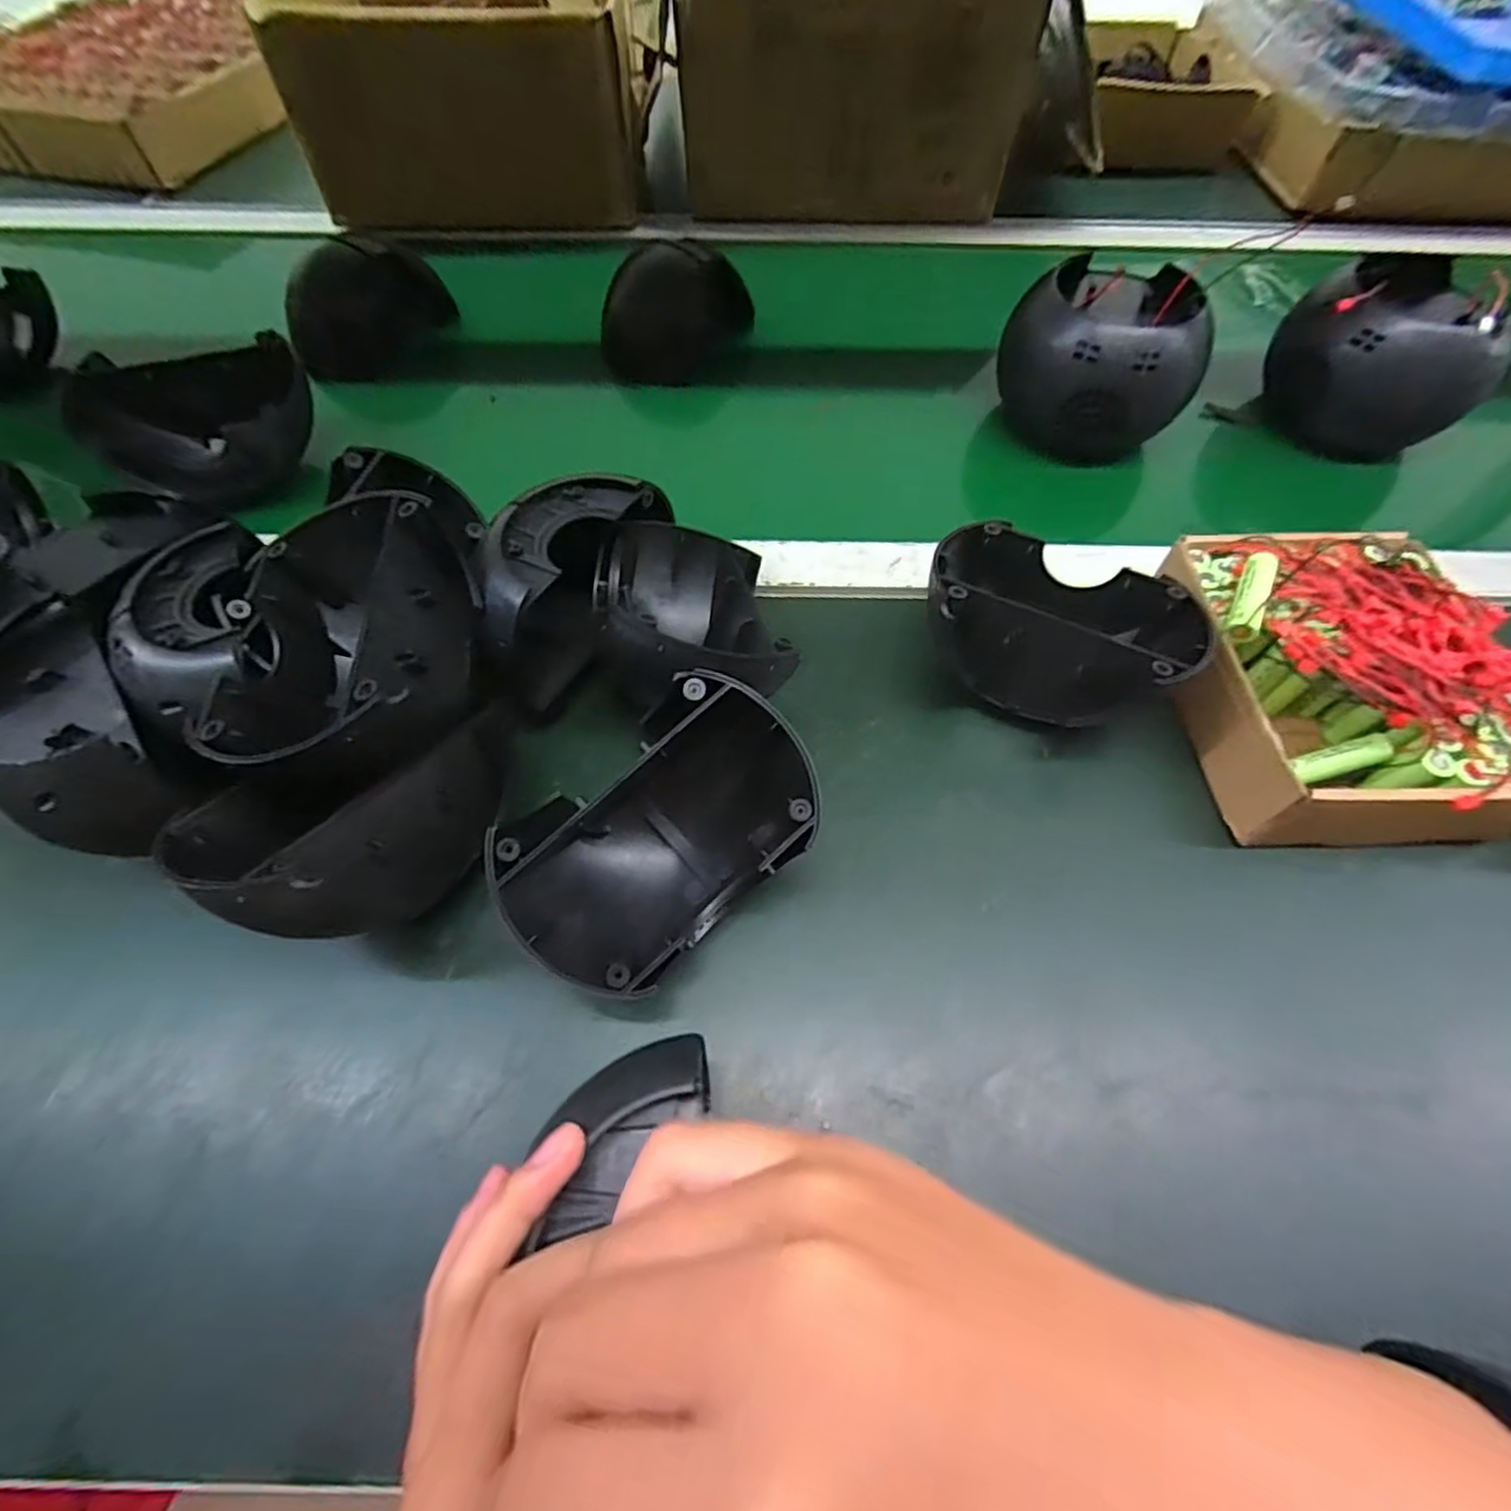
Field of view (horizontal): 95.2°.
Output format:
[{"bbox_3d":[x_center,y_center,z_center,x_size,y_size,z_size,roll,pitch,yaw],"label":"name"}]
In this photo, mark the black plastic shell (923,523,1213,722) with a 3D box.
[{"bbox_3d":[0.153,-0.060,0.361,0.133,0.073,0.098,21,62,11],"label":"black plastic shell"}]

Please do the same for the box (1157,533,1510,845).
[{"bbox_3d":[0.299,-0.043,0.349,0.134,0.072,0.158,-4,60,-3],"label":"box"}]

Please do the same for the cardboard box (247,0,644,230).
[{"bbox_3d":[-0.258,-0.635,0.647,0.300,0.156,0.244,-2,60,-2],"label":"cardboard box"}]

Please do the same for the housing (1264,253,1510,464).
[{"bbox_3d":[0.433,-0.285,0.485,0.111,0.095,0.108,0,60,0],"label":"housing"}]

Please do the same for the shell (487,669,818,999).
[{"bbox_3d":[-0.042,0.037,0.302,0.133,0.091,0.097,-36,67,-19],"label":"shell"}]

